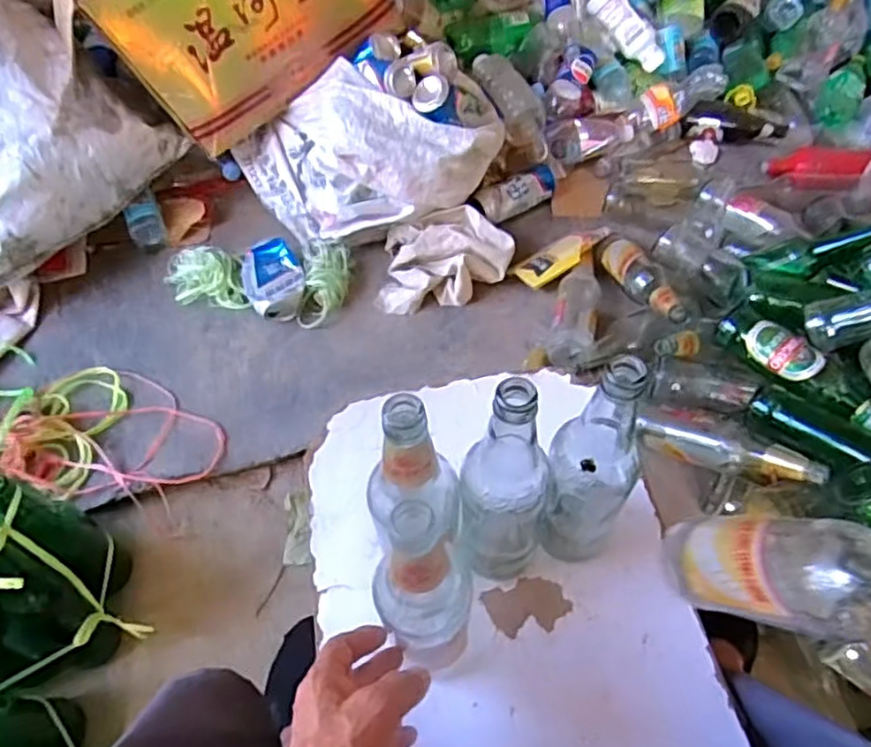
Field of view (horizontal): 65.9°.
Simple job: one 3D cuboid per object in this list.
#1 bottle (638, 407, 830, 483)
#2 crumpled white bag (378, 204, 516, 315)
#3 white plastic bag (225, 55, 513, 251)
[{"bbox_3d":[0.383,0.102,0.889,0.245,0.055,0.059,18,53,41],"label":"bottle"},{"bbox_3d":[0.014,-0.193,1.114,0.231,0.074,0.148,-10,56,-8],"label":"crumpled white bag"},{"bbox_3d":[-0.106,-0.377,1.141,0.449,0.214,0.248,-10,56,-8],"label":"white plastic bag"}]

